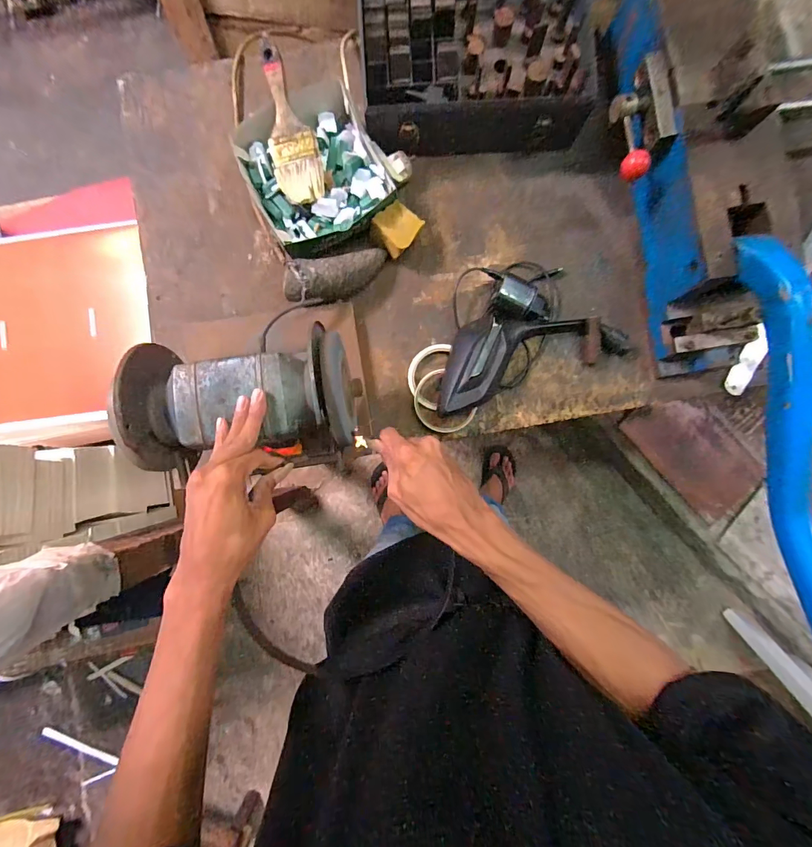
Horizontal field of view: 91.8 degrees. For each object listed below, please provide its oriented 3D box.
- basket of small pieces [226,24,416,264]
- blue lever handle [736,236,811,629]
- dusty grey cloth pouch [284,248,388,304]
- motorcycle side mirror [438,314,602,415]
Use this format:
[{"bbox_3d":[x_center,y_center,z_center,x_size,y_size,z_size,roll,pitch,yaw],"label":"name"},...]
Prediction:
[{"bbox_3d":[-0.122,-0.361,0.523,0.195,0.065,0.261,-19,88,1],"label":"basket of small pieces"},{"bbox_3d":[0.414,0.024,0.414,0.029,0.064,0.443,-10,89,1],"label":"blue lever handle"},{"bbox_3d":[-0.087,-0.199,0.517,0.143,0.041,0.060,-22,88,-17],"label":"dusty grey cloth pouch"},{"bbox_3d":[0.145,-0.098,0.523,0.237,0.046,0.102,-19,88,1],"label":"motorcycle side mirror"}]

